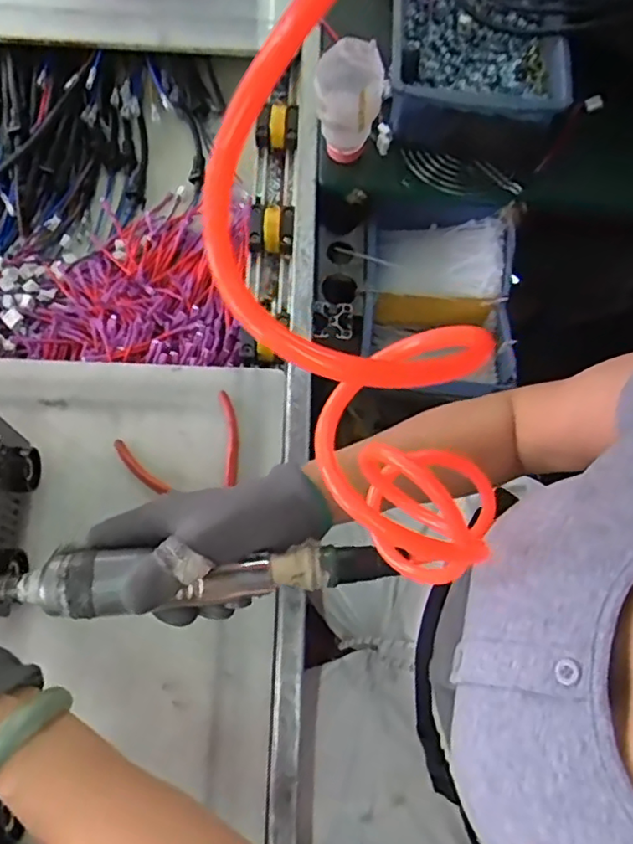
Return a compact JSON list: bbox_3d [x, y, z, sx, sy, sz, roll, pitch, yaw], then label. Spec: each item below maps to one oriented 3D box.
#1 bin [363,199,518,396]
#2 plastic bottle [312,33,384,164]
[{"bbox_3d":[0.136,-0.138,0.676,0.158,0.098,0.208,3,70,-2],"label":"bin"},{"bbox_3d":[0.029,-0.319,0.611,0.065,0.105,0.070,5,70,-1],"label":"plastic bottle"}]

